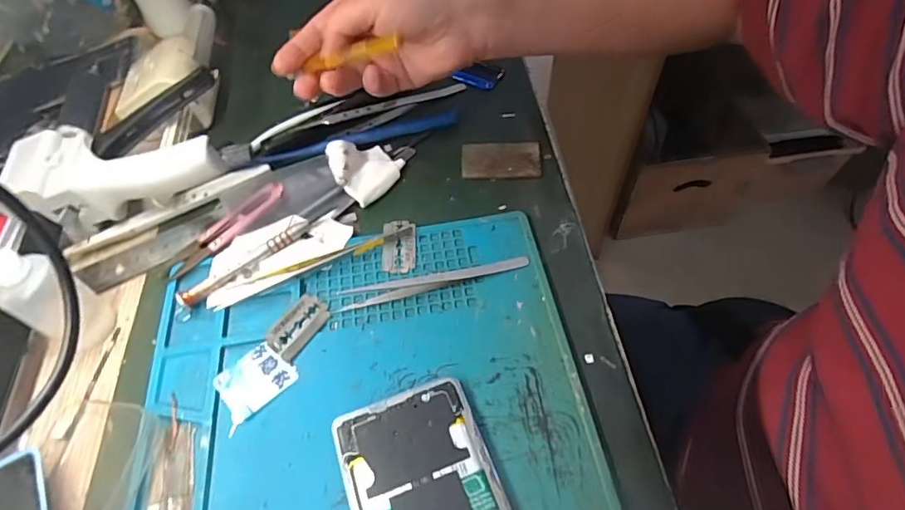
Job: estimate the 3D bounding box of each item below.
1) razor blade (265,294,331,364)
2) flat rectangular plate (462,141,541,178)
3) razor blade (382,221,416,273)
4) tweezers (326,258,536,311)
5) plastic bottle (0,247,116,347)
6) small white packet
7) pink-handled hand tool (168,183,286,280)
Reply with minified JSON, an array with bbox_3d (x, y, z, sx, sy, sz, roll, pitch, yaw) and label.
[{"bbox_3d":[-0.096,0.044,0.316,0.024,0.004,0.040,37,60,0],"label":"razor blade"},{"bbox_3d":[0.038,-0.075,0.396,0.060,0.004,0.037,1,55,2],"label":"flat rectangular plate"},{"bbox_3d":[-0.037,-0.006,0.350,0.022,0.004,0.041,-3,62,0],"label":"razor blade"},{"bbox_3d":[-0.012,0.015,0.326,0.125,0.017,0.008,-13,56,-7],"label":"tweezers"},{"bbox_3d":[-0.237,0.023,0.299,0.027,0.068,0.032,-19,57,-12],"label":"plastic bottle"},{"bbox_3d":[-0.118,0.073,0.297,0.043,0.004,0.034,-39,63,-23],"label":"small white packet"},{"bbox_3d":[-0.160,-0.021,0.360,0.022,0.004,0.095,37,64,24],"label":"pink-handled hand tool"}]

